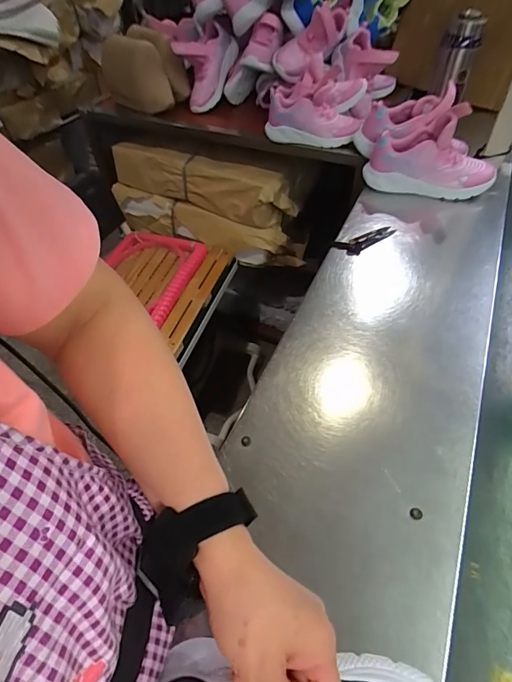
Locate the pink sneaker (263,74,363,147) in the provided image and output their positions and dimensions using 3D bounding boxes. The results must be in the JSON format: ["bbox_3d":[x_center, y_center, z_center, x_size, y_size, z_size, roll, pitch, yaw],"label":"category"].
[{"bbox_3d":[0.125,-0.491,0.900,0.206,0.098,0.082,15,52,15],"label":"pink sneaker"}]

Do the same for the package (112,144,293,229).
[{"bbox_3d":[-0.167,-0.433,1.127,0.577,0.123,0.090,20,54,19],"label":"package"}]

